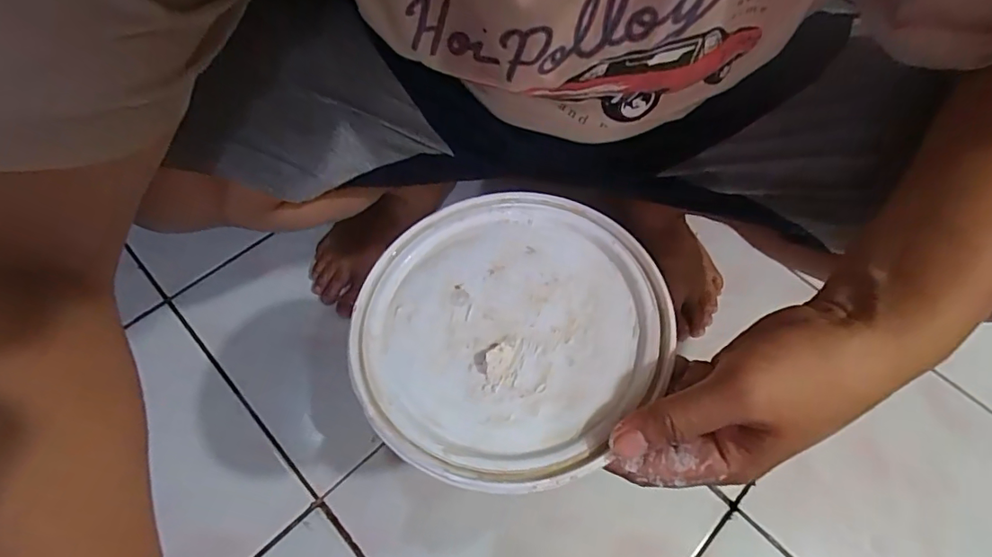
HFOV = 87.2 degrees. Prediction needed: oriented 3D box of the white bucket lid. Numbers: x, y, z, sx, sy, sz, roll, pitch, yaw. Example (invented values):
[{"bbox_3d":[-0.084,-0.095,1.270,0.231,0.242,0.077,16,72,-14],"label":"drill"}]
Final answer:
[{"bbox_3d":[0.003,0.023,0.298,0.168,0.026,0.172,1,62,-2],"label":"white bucket lid"}]

